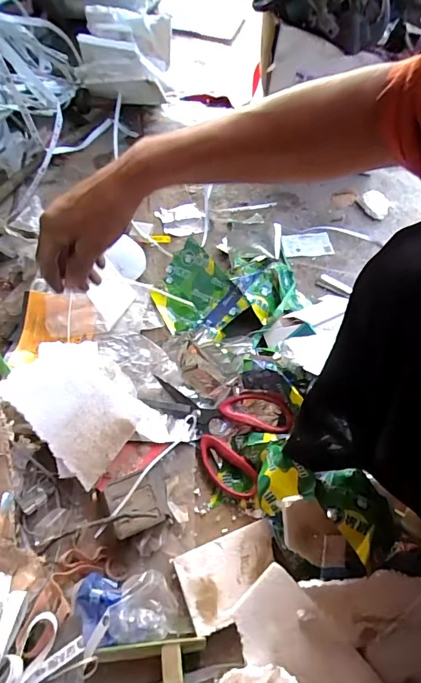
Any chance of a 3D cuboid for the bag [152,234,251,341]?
[{"bbox_3d":[-0.025,-0.071,0.676,0.108,0.058,0.161,-33,66,-22],"label":"bag"}]

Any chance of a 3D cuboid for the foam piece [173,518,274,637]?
[{"bbox_3d":[0.026,0.274,0.505,0.120,0.017,0.083,-18,61,-14],"label":"foam piece"}]

